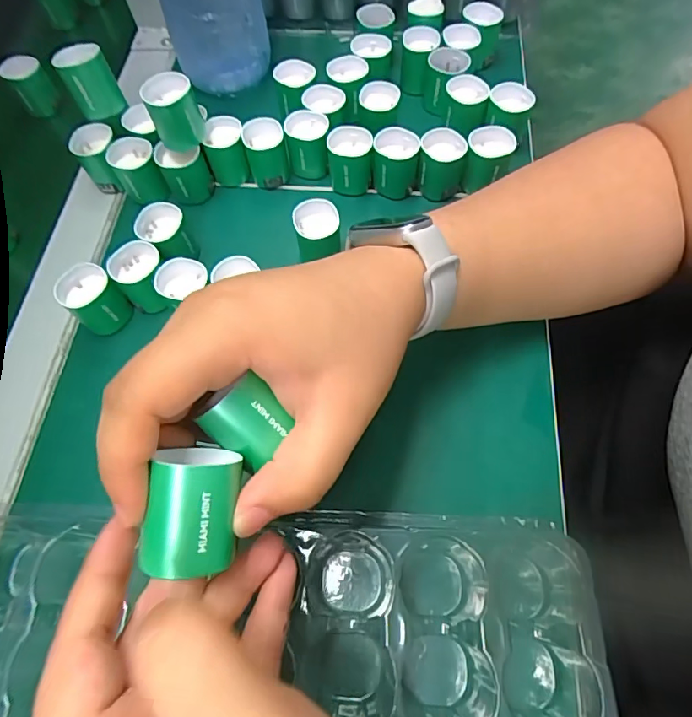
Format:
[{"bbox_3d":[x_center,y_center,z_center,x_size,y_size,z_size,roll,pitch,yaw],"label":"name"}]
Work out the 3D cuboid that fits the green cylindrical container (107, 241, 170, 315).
[{"bbox_3d":[-0.125,-0.049,0.299,0.029,0.037,0.032,-31,68,-13],"label":"green cylindrical container"}]

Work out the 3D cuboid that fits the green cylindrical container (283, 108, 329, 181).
[{"bbox_3d":[-0.027,-0.150,0.340,0.028,0.038,0.028,0,65,1],"label":"green cylindrical container"}]

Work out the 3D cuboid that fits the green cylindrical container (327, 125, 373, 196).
[{"bbox_3d":[0.003,-0.135,0.333,0.030,0.039,0.028,0,65,1],"label":"green cylindrical container"}]

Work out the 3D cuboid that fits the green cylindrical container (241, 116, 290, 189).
[{"bbox_3d":[-0.056,-0.143,0.338,0.027,0.040,0.027,0,65,1],"label":"green cylindrical container"}]

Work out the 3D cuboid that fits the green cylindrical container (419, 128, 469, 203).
[{"bbox_3d":[0.065,-0.133,0.327,0.030,0.035,0.029,4,65,3],"label":"green cylindrical container"}]

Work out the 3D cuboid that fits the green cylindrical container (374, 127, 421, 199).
[{"bbox_3d":[0.034,-0.134,0.329,0.029,0.037,0.027,0,65,1],"label":"green cylindrical container"}]

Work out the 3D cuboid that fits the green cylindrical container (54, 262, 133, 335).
[{"bbox_3d":[-0.153,-0.035,0.293,0.029,0.038,0.029,0,65,1],"label":"green cylindrical container"}]

